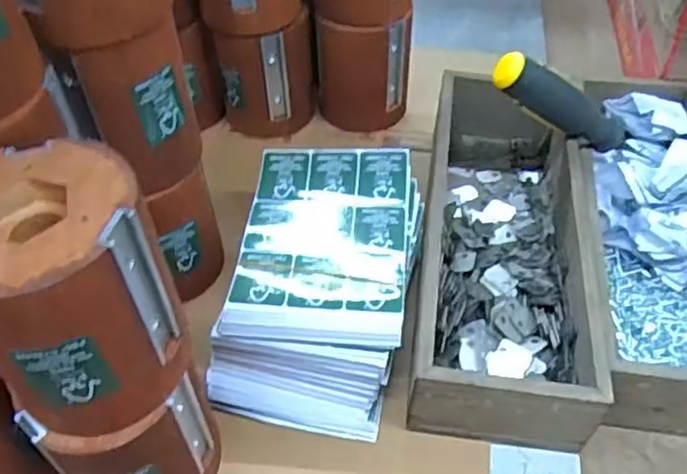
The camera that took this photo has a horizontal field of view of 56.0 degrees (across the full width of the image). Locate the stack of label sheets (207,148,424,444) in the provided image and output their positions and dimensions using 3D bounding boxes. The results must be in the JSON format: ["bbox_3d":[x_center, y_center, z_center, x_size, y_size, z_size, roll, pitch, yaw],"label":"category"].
[{"bbox_3d":[-0.013,0.024,0.418,0.110,0.057,0.179,8,49,8],"label":"stack of label sheets"}]

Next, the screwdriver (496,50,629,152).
[{"bbox_3d":[0.150,-0.090,0.444,0.107,0.026,0.022,25,44,-21],"label":"screwdriver"}]

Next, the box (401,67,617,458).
[{"bbox_3d":[0.110,-0.004,0.453,0.104,0.075,0.307,6,48,7],"label":"box"}]

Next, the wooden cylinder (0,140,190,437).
[{"bbox_3d":[-0.112,0.023,0.267,0.077,0.098,0.080,-30,55,-23],"label":"wooden cylinder"}]

